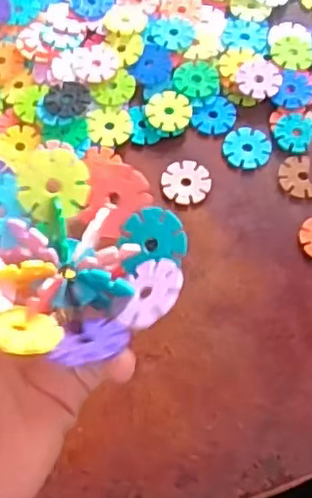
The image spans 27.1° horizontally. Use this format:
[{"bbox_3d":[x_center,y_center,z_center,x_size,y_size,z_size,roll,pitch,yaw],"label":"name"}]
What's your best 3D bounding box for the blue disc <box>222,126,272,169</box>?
[{"bbox_3d":[0.062,-0.069,0.439,0.032,0.004,0.031,0,66,0],"label":"blue disc"}]

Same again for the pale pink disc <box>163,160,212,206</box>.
[{"bbox_3d":[0.020,-0.045,0.431,0.032,0.004,0.031,0,66,0],"label":"pale pink disc"}]

